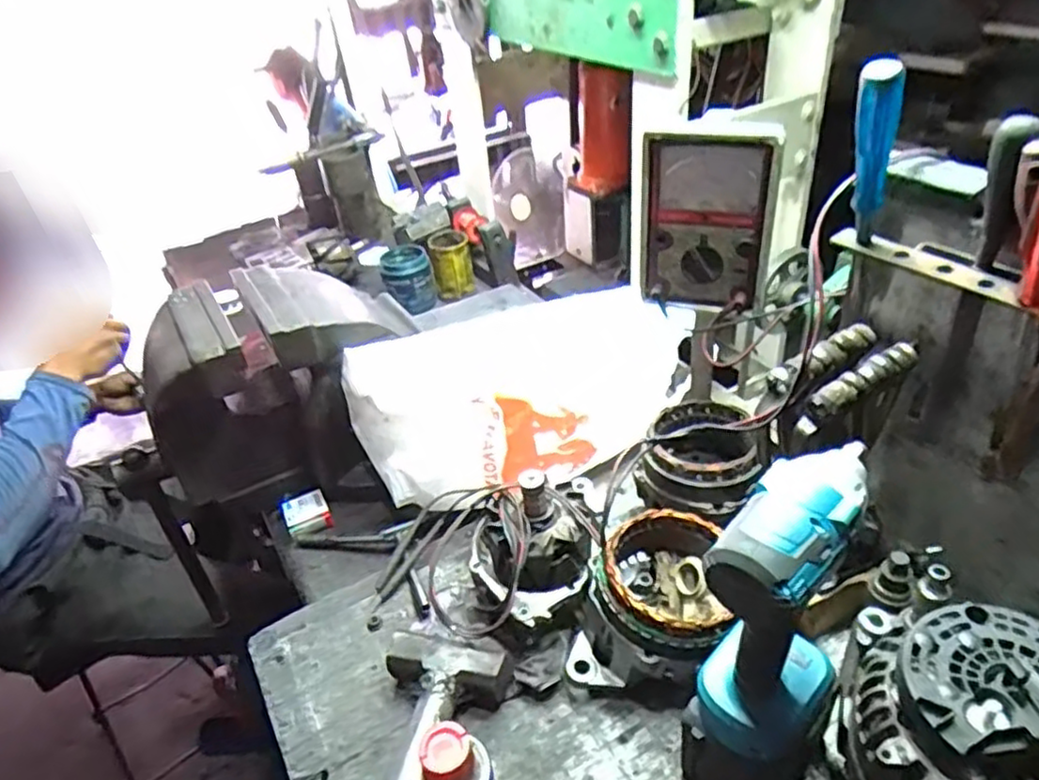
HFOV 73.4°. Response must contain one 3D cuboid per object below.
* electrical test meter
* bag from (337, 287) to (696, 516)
[{"bbox_3d":[0.171,-0.153,0.656,0.111,0.161,0.031,12,40,22],"label":"electrical test meter"},{"bbox_3d":[0.013,0.002,0.808,0.413,0.164,0.131,-13,37,-10],"label":"bag"}]

